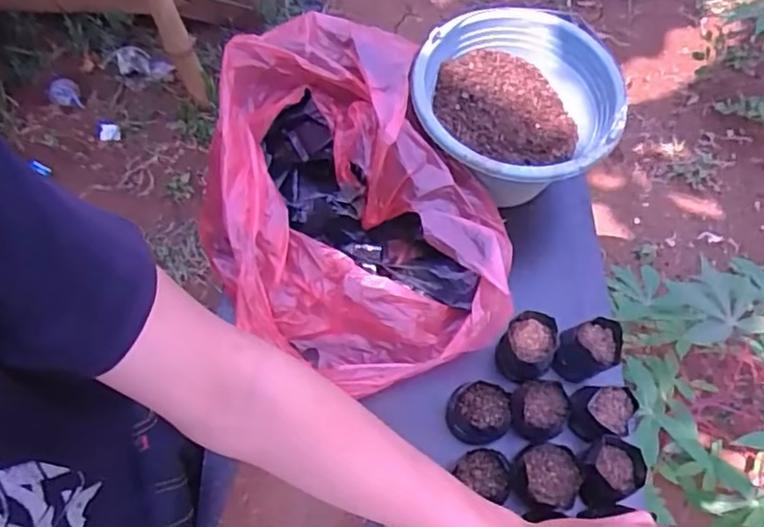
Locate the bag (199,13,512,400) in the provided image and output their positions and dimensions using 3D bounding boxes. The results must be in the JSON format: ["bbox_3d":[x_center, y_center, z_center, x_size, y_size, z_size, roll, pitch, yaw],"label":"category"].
[{"bbox_3d":[-0.042,-0.065,0.722,0.293,0.191,0.390,-26,72,-12],"label":"bag"}]

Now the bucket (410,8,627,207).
[{"bbox_3d":[0.169,-0.183,0.795,0.248,0.148,0.242,1,68,-2],"label":"bucket"}]

